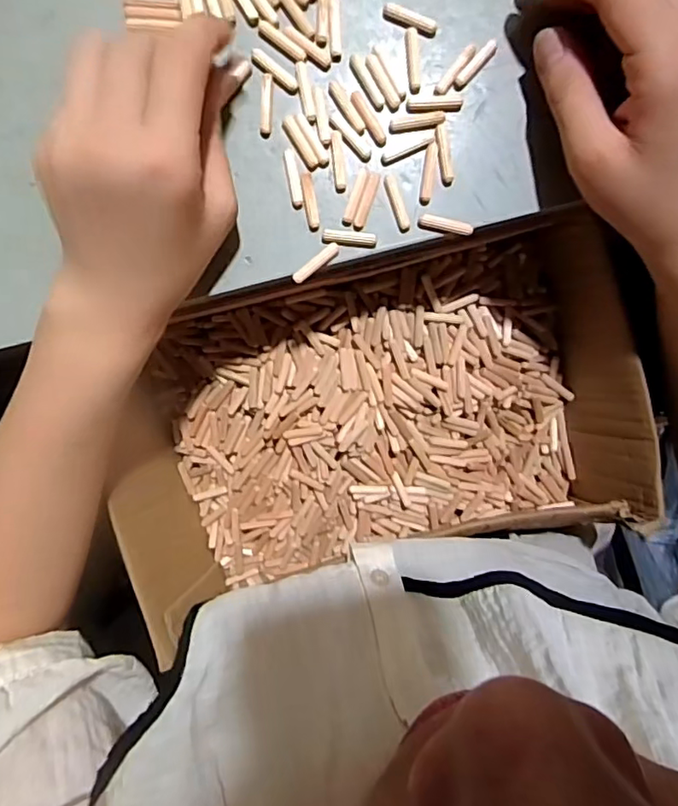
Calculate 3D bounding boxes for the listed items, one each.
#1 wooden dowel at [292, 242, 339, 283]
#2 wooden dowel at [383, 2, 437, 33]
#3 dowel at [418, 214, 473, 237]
[{"bbox_3d":[-0.013,-0.077,0.305,0.030,0.004,0.007,-40,97,3],"label":"wooden dowel"},{"bbox_3d":[0.038,-0.203,0.293,0.029,0.006,0.008,18,96,-4],"label":"wooden dowel"},{"bbox_3d":[0.058,-0.098,0.303,0.029,0.007,0.008,12,97,-3],"label":"dowel"}]

